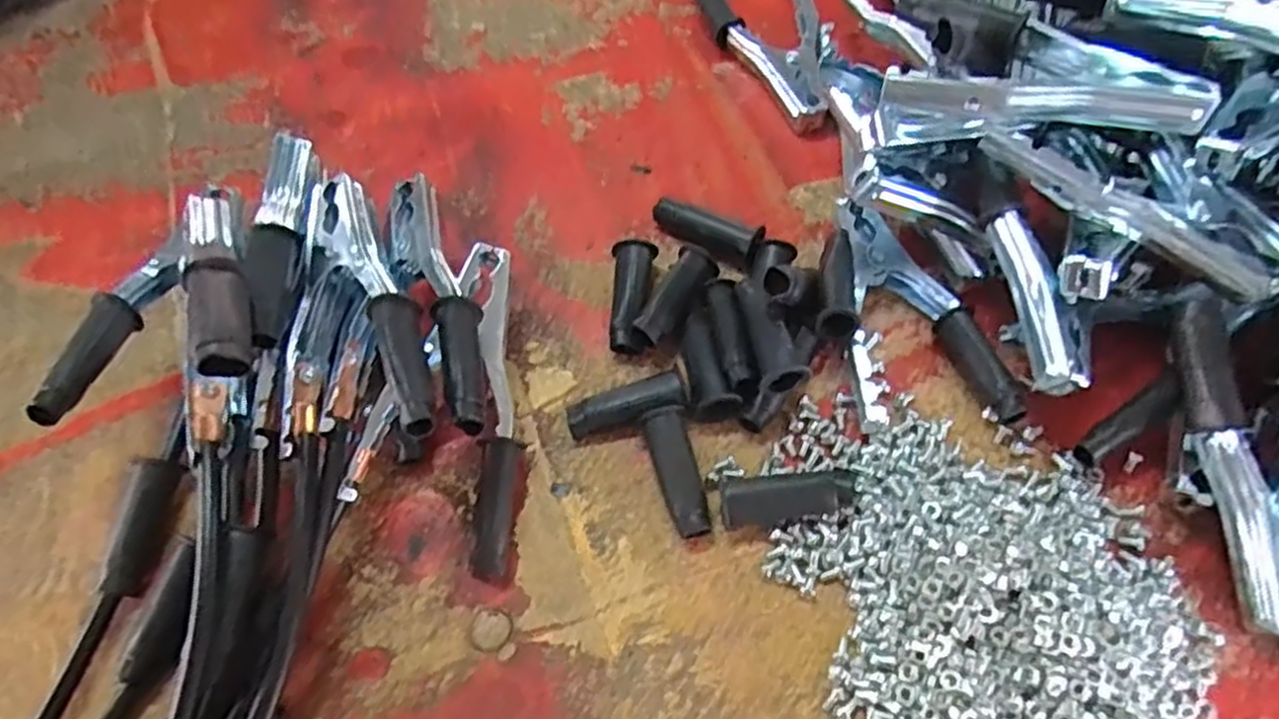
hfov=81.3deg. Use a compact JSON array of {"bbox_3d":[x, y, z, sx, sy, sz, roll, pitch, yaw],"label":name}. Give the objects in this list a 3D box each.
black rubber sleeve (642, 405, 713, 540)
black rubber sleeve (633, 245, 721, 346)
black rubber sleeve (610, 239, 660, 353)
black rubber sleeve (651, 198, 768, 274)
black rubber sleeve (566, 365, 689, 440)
[{"bbox_3d":[0.018,0.054,0.356,0.019,0.020,0.060,-12,63,-6],"label":"black rubber sleeve"},{"bbox_3d":[0.019,-0.034,0.398,0.020,0.023,0.065,28,66,14],"label":"black rubber sleeve"},{"bbox_3d":[-0.005,-0.034,0.400,0.022,0.017,0.063,6,62,3],"label":"black rubber sleeve"},{"bbox_3d":[0.038,-0.070,0.416,0.063,0.018,0.022,29,66,14],"label":"black rubber sleeve"},{"bbox_3d":[-0.006,0.024,0.373,0.061,0.018,0.022,-18,64,-9],"label":"black rubber sleeve"}]

